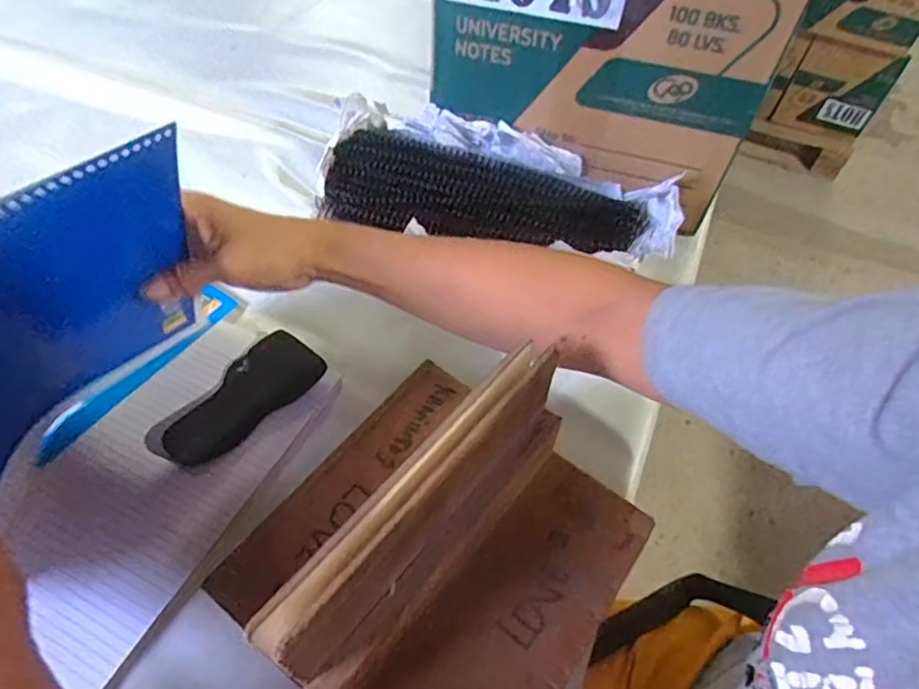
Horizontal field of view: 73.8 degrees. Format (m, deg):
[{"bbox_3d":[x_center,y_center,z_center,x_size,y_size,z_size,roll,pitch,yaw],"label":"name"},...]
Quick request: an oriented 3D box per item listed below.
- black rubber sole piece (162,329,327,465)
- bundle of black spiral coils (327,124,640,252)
[{"bbox_3d":[-0.160,0.036,0.445,0.055,0.013,0.117,39,60,22],"label":"black rubber sole piece"},{"bbox_3d":[0.018,-0.121,0.548,0.286,0.050,0.098,14,54,5],"label":"bundle of black spiral coils"}]

